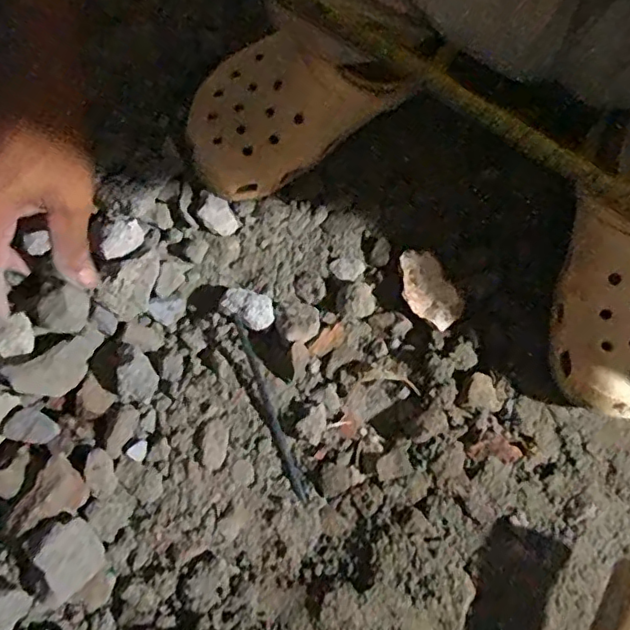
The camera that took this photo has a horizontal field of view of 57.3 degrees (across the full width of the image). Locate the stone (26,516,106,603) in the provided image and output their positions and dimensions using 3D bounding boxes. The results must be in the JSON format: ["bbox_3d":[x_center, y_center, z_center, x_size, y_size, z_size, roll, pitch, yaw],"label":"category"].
[{"bbox_3d":[-0.163,0.159,0.377,0.045,0.032,0.045,-35,79,-10],"label":"stone"}]

